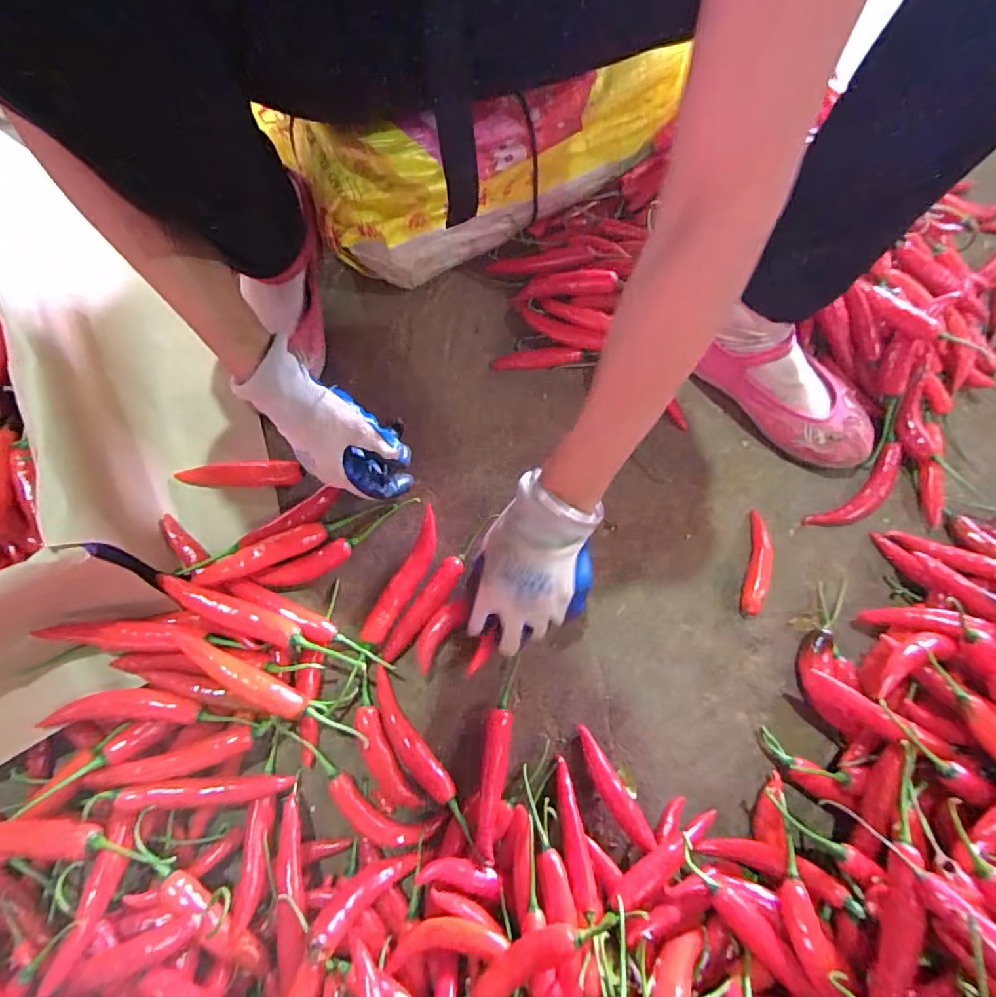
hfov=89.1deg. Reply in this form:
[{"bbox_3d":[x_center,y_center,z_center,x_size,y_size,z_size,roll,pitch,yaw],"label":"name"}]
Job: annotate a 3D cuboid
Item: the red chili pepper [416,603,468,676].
[{"bbox_3d":[-0.053,0.121,0.454,0.023,0.015,0.070,33,62,7],"label":"red chili pepper"}]

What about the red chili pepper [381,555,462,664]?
[{"bbox_3d":[-0.068,0.101,0.463,0.023,0.014,0.108,35,77,7],"label":"red chili pepper"}]

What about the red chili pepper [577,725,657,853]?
[{"bbox_3d":[0.095,0.244,0.427,0.022,0.026,0.098,-31,79,-9],"label":"red chili pepper"}]

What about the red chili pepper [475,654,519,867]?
[{"bbox_3d":[-0.002,0.215,0.427,0.022,0.032,0.150,7,75,0],"label":"red chili pepper"}]

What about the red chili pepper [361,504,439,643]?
[{"bbox_3d":[-0.083,0.074,0.469,0.026,0.022,0.129,26,76,5],"label":"red chili pepper"}]

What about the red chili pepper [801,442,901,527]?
[{"bbox_3d":[0.356,-0.002,0.495,0.117,0.020,0.040,-39,80,-11],"label":"red chili pepper"}]

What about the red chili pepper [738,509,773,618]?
[{"bbox_3d":[0.244,0.061,0.473,0.020,0.018,0.099,14,75,2],"label":"red chili pepper"}]

